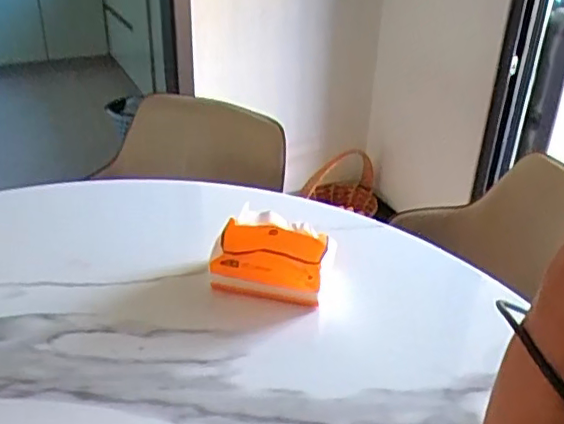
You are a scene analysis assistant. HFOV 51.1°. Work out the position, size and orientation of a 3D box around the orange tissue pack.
[{"bbox_3d":[-0.015,0.062,0.801,0.156,0.100,0.077,8,32,11],"label":"orange tissue pack"}]

